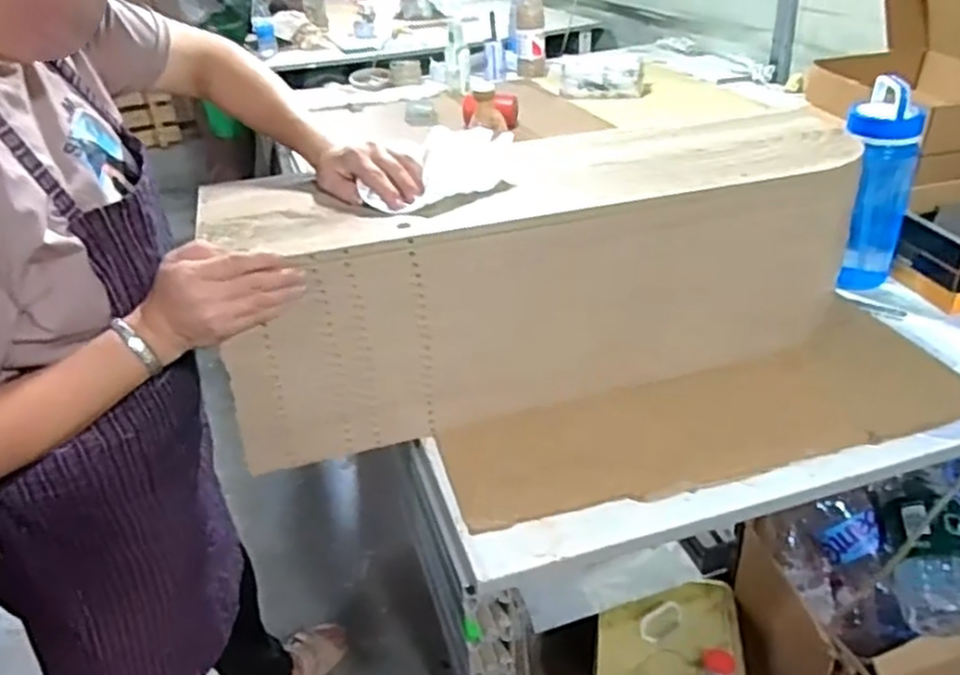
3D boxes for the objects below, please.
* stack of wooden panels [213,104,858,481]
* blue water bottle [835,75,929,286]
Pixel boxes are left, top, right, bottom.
[{"bbox_3d":[0.081,-0.089,0.899,0.748,0.246,0.215,-13,33,-14],"label":"stack of wooden panels"},{"bbox_3d":[0.563,-0.214,1.056,0.092,0.286,0.080,12,35,25],"label":"blue water bottle"}]

